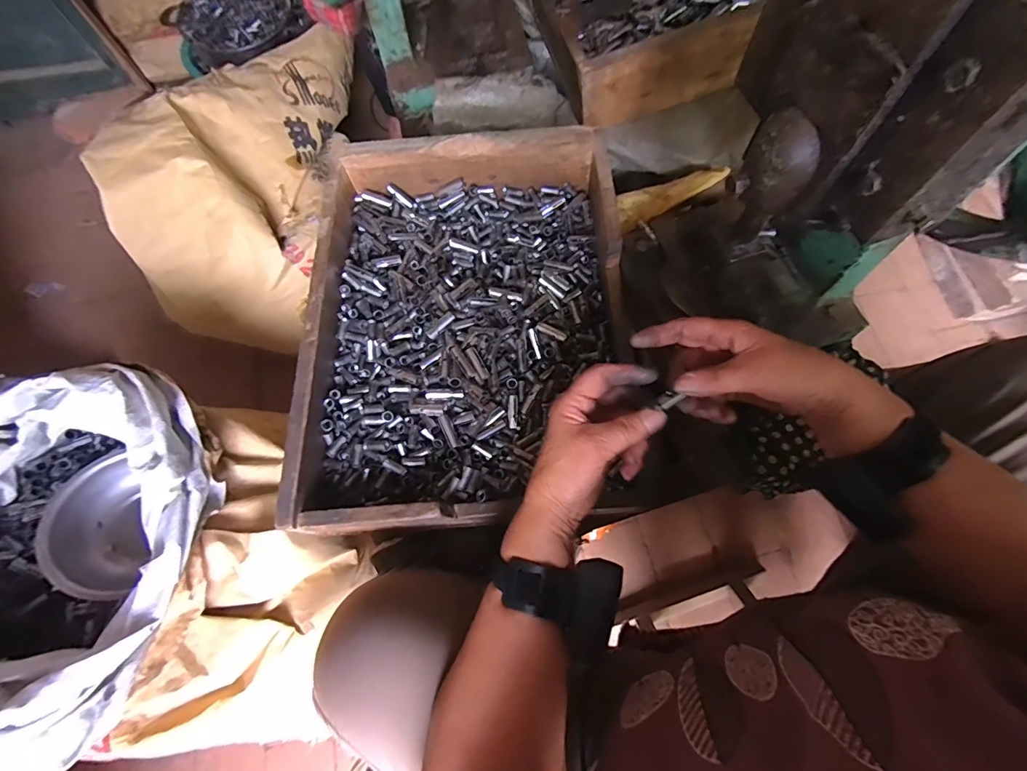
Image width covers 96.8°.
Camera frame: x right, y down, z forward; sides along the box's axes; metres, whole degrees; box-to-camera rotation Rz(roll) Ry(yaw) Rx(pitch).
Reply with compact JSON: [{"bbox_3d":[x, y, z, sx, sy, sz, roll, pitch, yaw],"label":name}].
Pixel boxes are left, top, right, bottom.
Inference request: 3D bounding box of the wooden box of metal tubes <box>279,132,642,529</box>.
[{"bbox_3d":[-0.049,-0.076,0.525,0.347,0.097,0.441,-2,69,1],"label":"wooden box of metal tubes"}]

